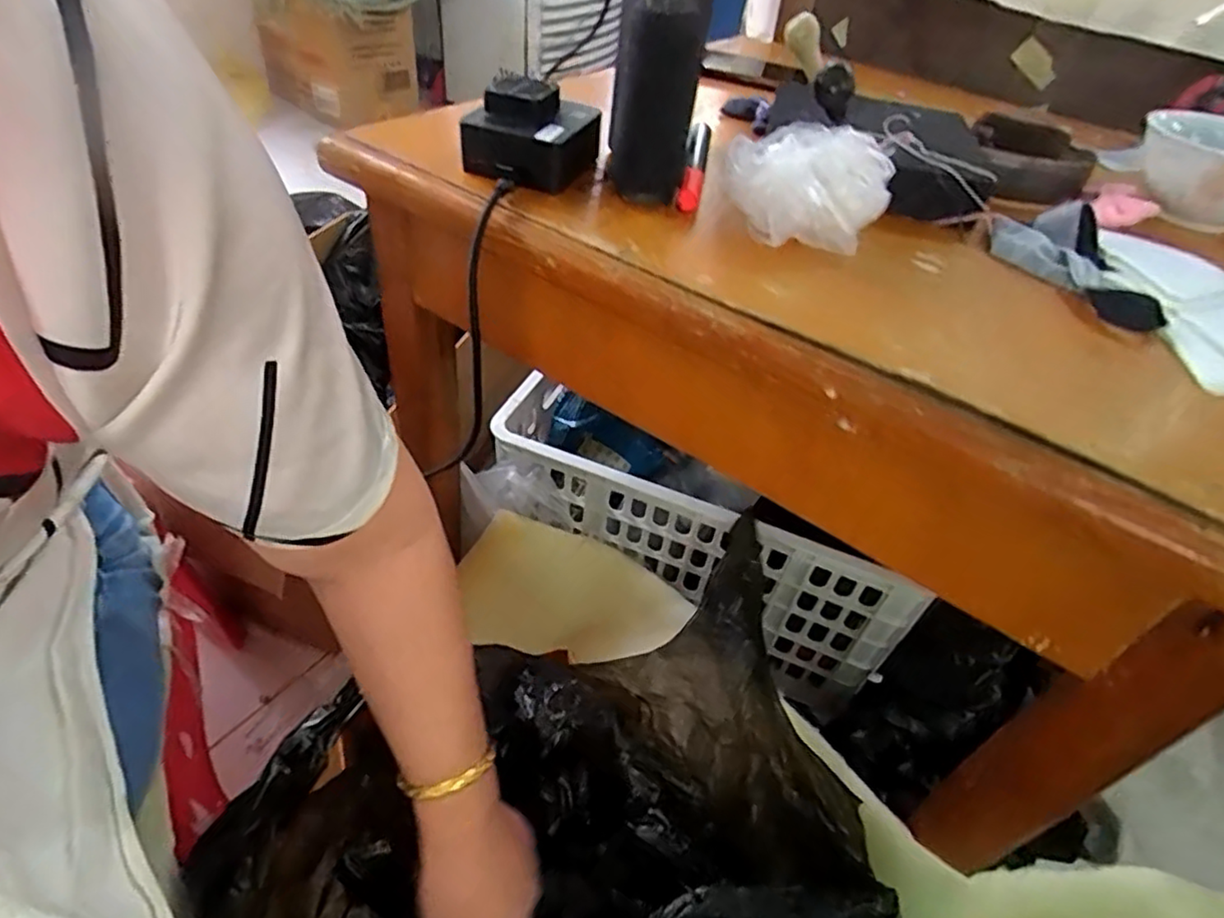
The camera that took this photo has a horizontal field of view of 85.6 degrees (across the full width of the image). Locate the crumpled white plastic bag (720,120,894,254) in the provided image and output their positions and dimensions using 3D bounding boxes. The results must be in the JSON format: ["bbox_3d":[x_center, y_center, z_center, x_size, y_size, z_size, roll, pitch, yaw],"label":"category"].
[{"bbox_3d":[0.117,-0.168,0.399,0.092,0.049,0.079,9,44,1],"label":"crumpled white plastic bag"}]

